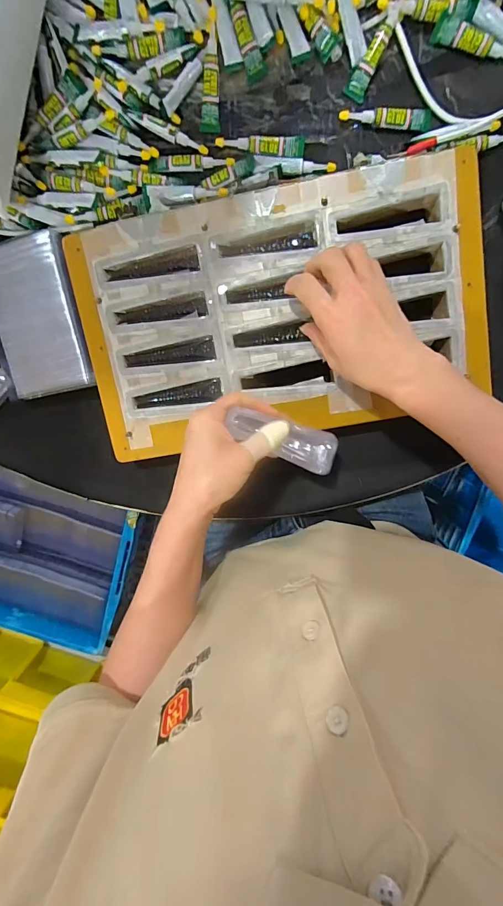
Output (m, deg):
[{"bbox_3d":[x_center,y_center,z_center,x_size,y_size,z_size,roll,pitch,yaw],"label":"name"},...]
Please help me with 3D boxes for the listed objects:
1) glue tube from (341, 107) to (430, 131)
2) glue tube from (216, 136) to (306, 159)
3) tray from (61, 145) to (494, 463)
[{"bbox_3d":[0.126,-0.316,0.354,0.084,0.012,0.020,2,101,3],"label":"glue tube"},{"bbox_3d":[0.008,-0.298,0.365,0.085,0.006,0.016,4,102,2],"label":"glue tube"},{"bbox_3d":[0.028,-0.133,0.374,0.385,0.035,0.222,-10,95,6],"label":"tray"}]

